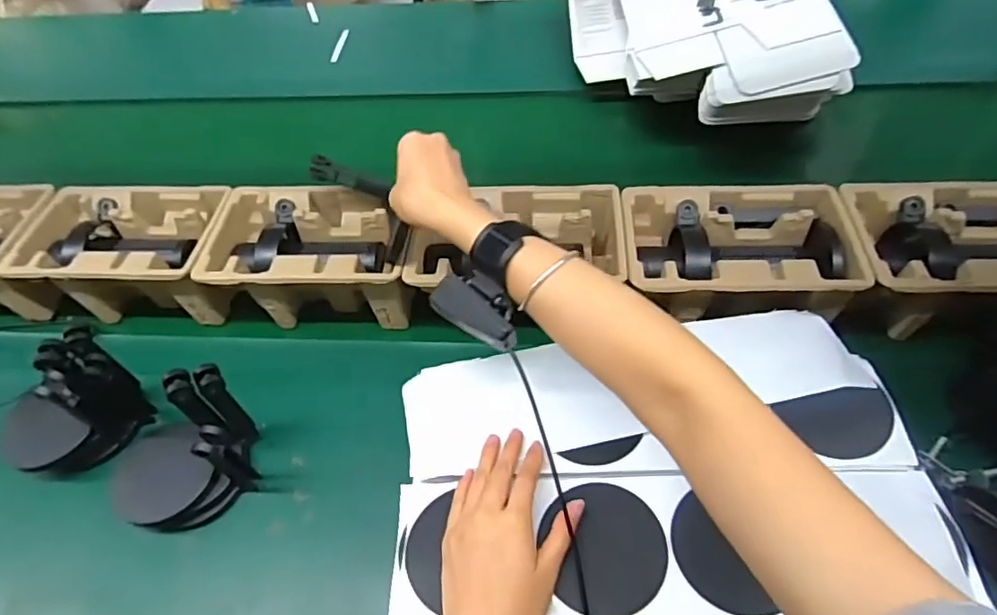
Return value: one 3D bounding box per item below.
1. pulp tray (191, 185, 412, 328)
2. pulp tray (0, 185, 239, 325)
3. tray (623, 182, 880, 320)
[{"bbox_3d":[-0.231,-0.060,0.676,0.269,0.101,0.150,0,55,2],"label":"pulp tray"},{"bbox_3d":[-0.436,-0.068,0.700,0.233,0.101,0.146,2,55,3],"label":"pulp tray"},{"bbox_3d":[0.242,-0.060,0.611,0.229,0.081,0.156,1,55,3],"label":"tray"}]

